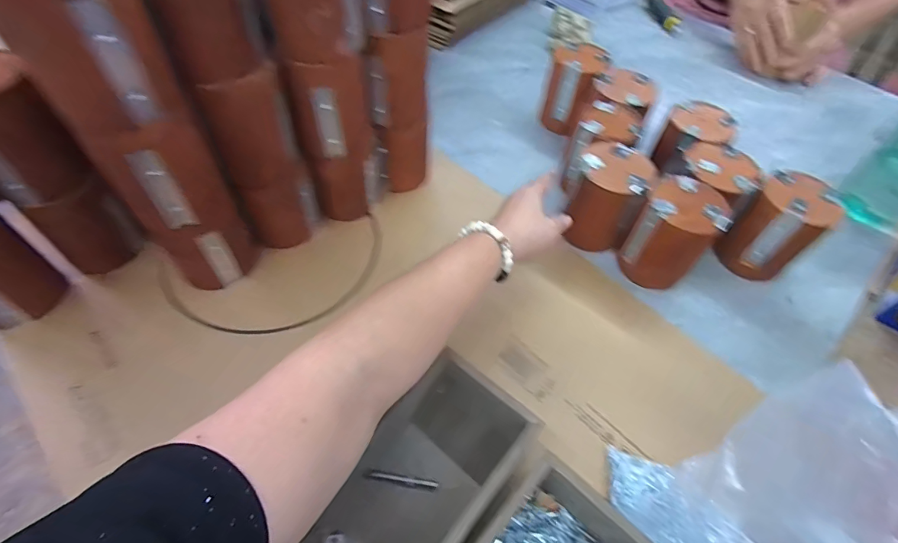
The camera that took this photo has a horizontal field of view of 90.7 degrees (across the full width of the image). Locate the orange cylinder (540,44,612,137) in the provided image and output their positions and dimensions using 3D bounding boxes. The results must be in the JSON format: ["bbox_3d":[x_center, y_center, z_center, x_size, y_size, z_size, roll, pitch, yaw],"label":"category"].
[{"bbox_3d":[0.172,-0.255,0.624,0.076,0.094,0.084,17,56,9],"label":"orange cylinder"}]

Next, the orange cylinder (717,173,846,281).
[{"bbox_3d":[0.355,-0.044,0.488,0.072,0.105,0.074,-38,64,-25],"label":"orange cylinder"}]

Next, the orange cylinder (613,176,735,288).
[{"bbox_3d":[0.235,-0.038,0.476,0.076,0.098,0.075,31,59,18],"label":"orange cylinder"}]

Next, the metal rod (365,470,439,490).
[{"bbox_3d":[-0.038,0.169,0.361,0.059,0.005,0.008,8,55,3],"label":"metal rod"}]

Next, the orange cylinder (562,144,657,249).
[{"bbox_3d":[0.174,-0.080,0.501,0.077,0.095,0.081,17,56,9],"label":"orange cylinder"}]

